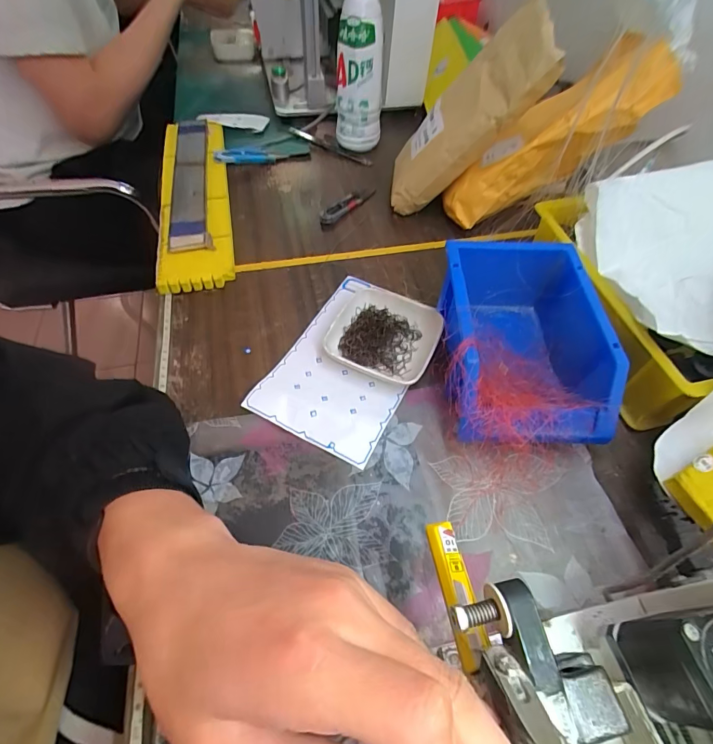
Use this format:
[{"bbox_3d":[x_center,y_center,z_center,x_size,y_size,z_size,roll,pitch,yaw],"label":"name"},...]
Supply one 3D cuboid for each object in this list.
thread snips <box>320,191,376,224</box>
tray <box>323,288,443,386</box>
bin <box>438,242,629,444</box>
[{"bbox_3d":[-0.014,-0.221,0.528,0.021,0.014,0.102,36,62,19],"label":"thread snips"},{"bbox_3d":[0.028,-0.036,0.395,0.095,0.022,0.106,22,58,11],"label":"tray"},{"bbox_3d":[0.139,-0.023,0.354,0.133,0.079,0.184,5,57,1],"label":"bin"}]

